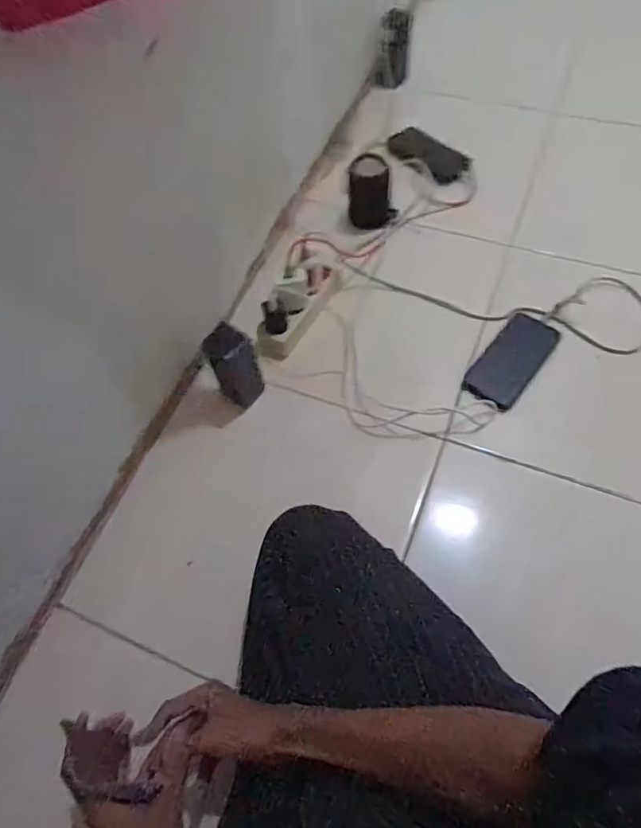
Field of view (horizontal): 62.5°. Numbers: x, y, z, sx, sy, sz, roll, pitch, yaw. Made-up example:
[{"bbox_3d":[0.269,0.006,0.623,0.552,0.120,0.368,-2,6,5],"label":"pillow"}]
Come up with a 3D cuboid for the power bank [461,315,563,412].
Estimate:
[{"bbox_3d":[0.285,-0.081,0.785,0.077,0.021,0.159,36,70,20],"label":"power bank"}]

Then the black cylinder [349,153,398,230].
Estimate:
[{"bbox_3d":[0.087,-0.372,0.900,0.080,0.105,0.063,-12,62,-2],"label":"black cylinder"}]

